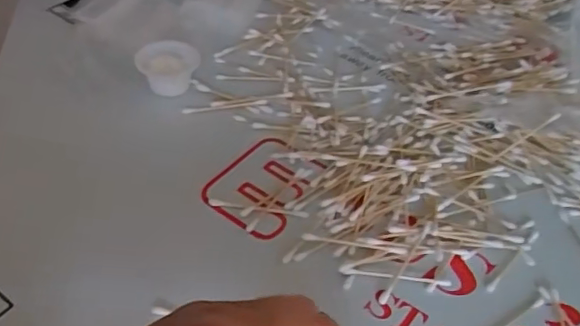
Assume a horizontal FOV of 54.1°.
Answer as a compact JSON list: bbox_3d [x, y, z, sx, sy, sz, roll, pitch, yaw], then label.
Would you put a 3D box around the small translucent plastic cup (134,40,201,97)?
[{"bbox_3d":[-0.108,-0.085,0.502,0.050,0.022,0.048,4,46,-4],"label":"small translucent plastic cup"}]

